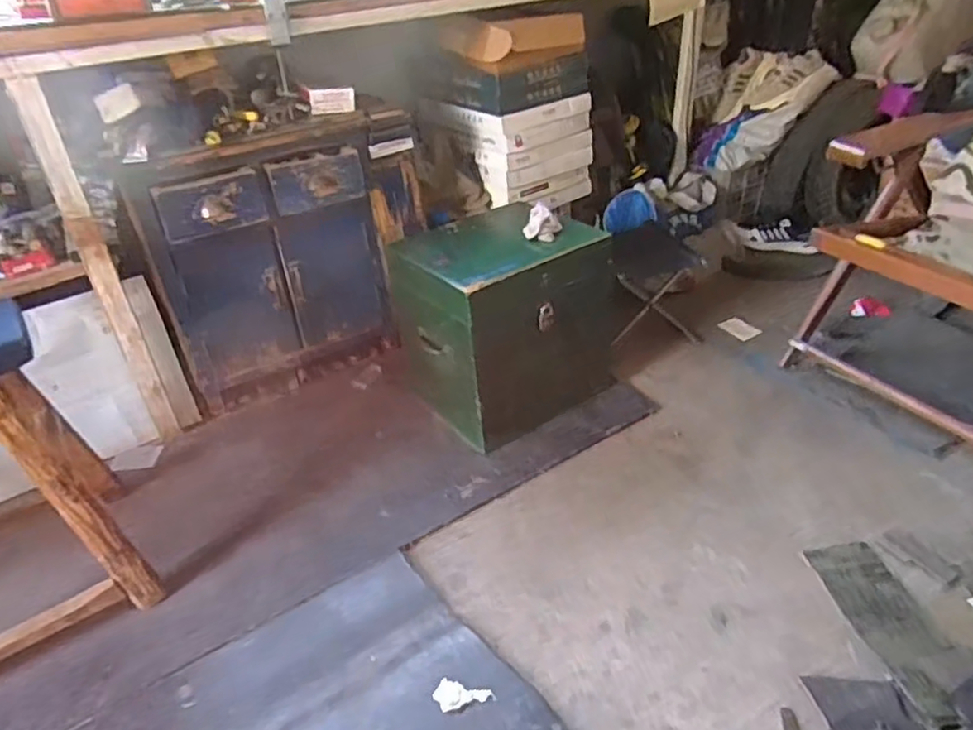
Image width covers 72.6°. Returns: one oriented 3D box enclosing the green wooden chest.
[{"bbox_3d":[0.058,-0.104,1.453,0.405,0.408,0.303,-25,39,-27],"label":"green wooden chest"}]

